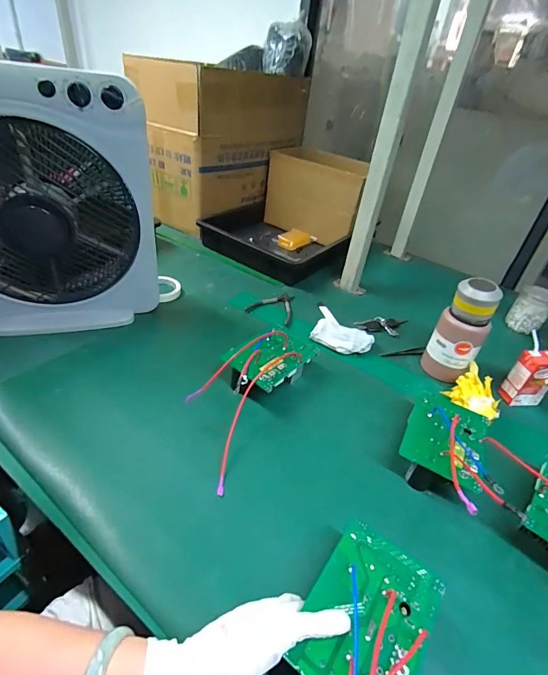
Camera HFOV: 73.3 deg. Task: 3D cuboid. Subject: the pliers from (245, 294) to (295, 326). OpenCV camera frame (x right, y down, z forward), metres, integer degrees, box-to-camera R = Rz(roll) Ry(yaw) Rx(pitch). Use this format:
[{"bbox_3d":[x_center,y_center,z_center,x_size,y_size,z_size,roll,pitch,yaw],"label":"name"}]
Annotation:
[{"bbox_3d":[-0.008,-0.080,0.887,0.103,0.009,0.147,8,37,3],"label":"pliers"}]

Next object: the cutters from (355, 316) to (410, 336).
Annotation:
[{"bbox_3d":[0.263,-0.027,0.879,0.135,0.019,0.064,0,38,-8],"label":"cutters"}]

